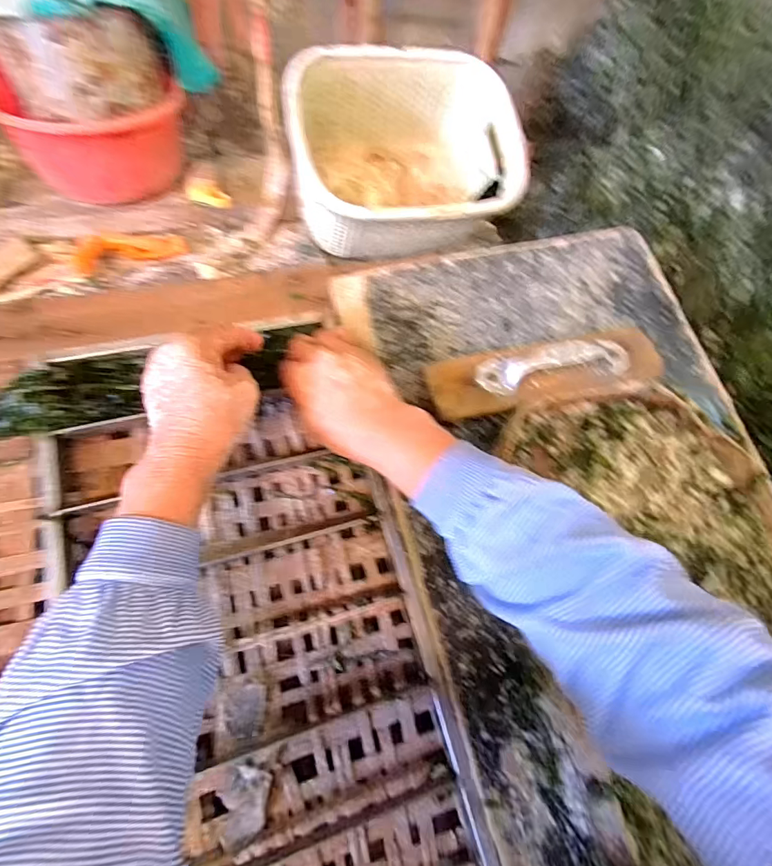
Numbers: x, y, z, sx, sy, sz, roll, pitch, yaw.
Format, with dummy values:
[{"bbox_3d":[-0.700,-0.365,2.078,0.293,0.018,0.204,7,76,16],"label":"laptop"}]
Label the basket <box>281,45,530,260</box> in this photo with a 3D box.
[{"bbox_3d":[0.015,-0.306,0.498,0.242,0.141,0.191,-13,89,-11],"label":"basket"}]

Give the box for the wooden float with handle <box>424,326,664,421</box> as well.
[{"bbox_3d":[0.143,-0.058,0.379,0.220,0.045,0.064,-11,71,-12],"label":"wooden float with handle"}]

